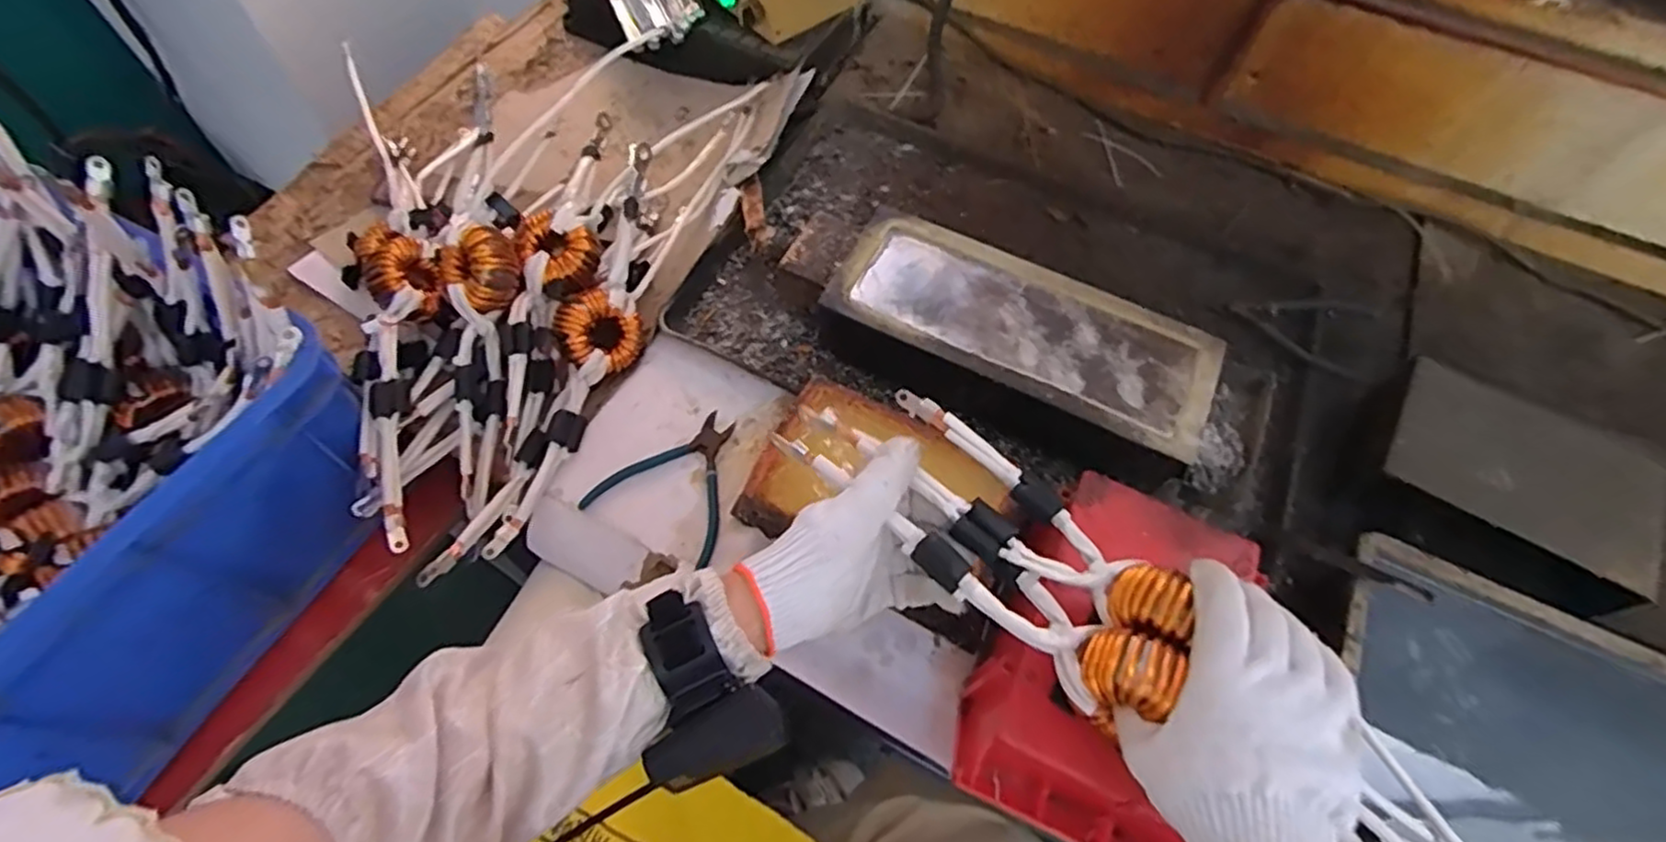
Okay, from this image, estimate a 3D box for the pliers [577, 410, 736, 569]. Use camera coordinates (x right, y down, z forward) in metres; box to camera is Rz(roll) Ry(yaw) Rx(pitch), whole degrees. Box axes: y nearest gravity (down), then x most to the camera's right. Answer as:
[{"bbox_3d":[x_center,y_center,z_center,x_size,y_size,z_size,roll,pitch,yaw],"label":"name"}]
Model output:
[{"bbox_3d":[-0.132,0.047,0.620,0.125,0.019,0.132,25,63,10],"label":"pliers"}]

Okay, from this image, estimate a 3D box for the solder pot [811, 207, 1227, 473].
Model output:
[{"bbox_3d":[0.165,-0.070,0.661,0.345,0.086,0.151,26,63,10],"label":"solder pot"}]

